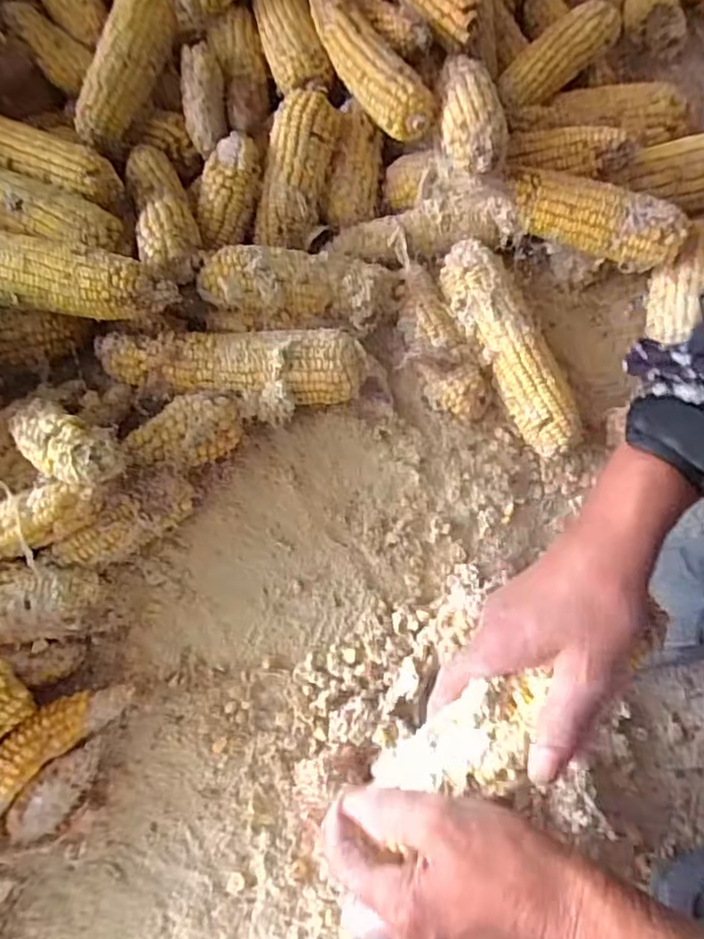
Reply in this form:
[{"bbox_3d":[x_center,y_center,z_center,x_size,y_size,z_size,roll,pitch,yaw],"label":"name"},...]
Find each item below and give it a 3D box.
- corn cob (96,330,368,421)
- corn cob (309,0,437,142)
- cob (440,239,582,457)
[{"bbox_3d":[-0.101,-0.078,0.530,0.217,0.058,0.065,-1,67,-1],"label":"corn cob"},{"bbox_3d":[0.012,-0.378,0.589,0.047,0.052,0.189,-27,69,-11],"label":"corn cob"},{"bbox_3d":[0.130,-0.103,0.546,0.049,0.054,0.203,-19,69,-8],"label":"cob"}]

